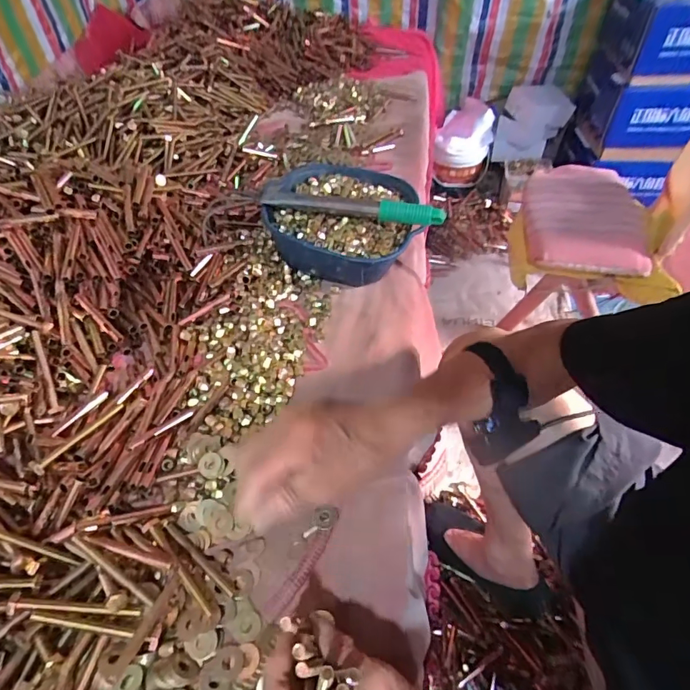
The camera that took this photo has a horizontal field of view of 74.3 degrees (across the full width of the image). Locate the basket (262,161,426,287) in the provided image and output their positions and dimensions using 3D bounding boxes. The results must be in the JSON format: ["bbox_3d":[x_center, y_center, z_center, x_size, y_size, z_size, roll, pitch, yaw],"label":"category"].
[{"bbox_3d":[-0.002,-0.181,0.698,0.207,0.097,0.220,-1,49,1],"label":"basket"}]

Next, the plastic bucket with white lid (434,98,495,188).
[{"bbox_3d":[0.423,-0.716,1.630,0.183,0.206,0.223,13,51,12],"label":"plastic bucket with white lid"}]

